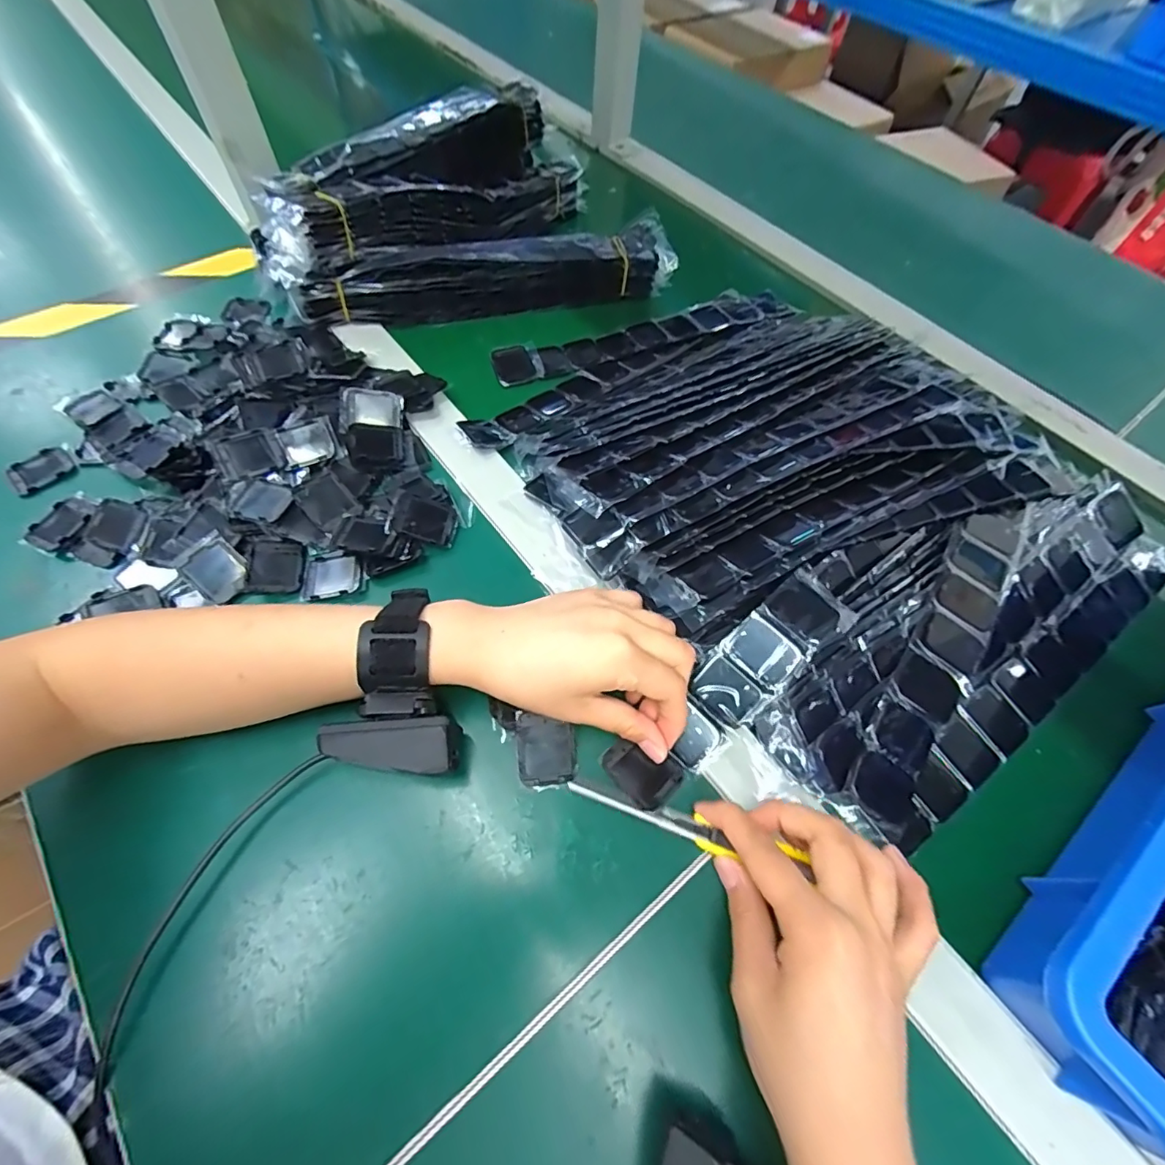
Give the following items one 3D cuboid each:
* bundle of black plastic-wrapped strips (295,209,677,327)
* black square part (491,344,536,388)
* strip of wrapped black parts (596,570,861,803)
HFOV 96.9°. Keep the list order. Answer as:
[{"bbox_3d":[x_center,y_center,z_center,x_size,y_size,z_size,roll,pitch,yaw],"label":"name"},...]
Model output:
[{"bbox_3d":[-0.083,-0.288,0.483,0.349,0.056,0.045,-12,63,-10],"label":"bundle of black plastic-wrapped strips"},{"bbox_3d":[-0.063,-0.196,0.462,0.033,0.007,0.040,-18,69,-2],"label":"black square part"},{"bbox_3d":[0.087,0.062,0.303,0.167,0.014,0.044,-44,70,-6],"label":"strip of wrapped black parts"}]

